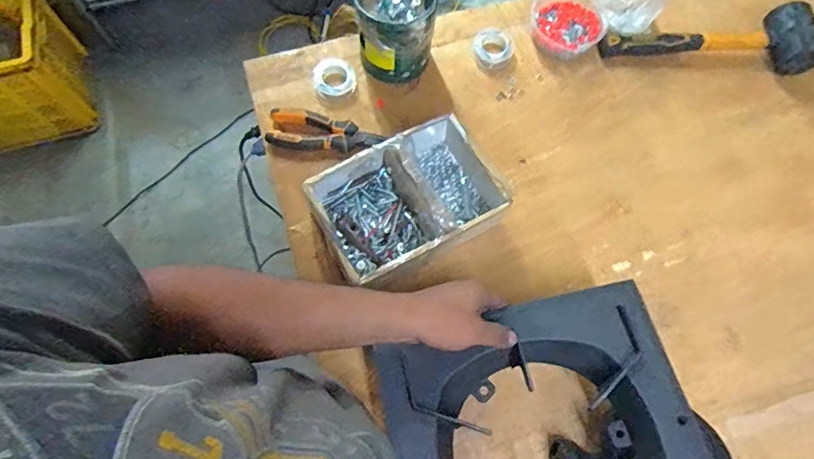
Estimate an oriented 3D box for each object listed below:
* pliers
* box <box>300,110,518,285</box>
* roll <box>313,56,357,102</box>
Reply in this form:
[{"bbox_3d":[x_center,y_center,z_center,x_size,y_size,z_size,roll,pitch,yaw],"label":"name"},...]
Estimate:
[{"bbox_3d":[-0.113,-0.135,0.699,0.157,0.022,0.051,5,72,-1],"label":"pliers"},{"bbox_3d":[-0.001,-0.037,0.643,0.224,0.089,0.159,-30,76,-11],"label":"box"},{"bbox_3d":[-0.106,-0.223,0.735,0.060,0.023,0.071,-4,72,-3],"label":"roll"}]

